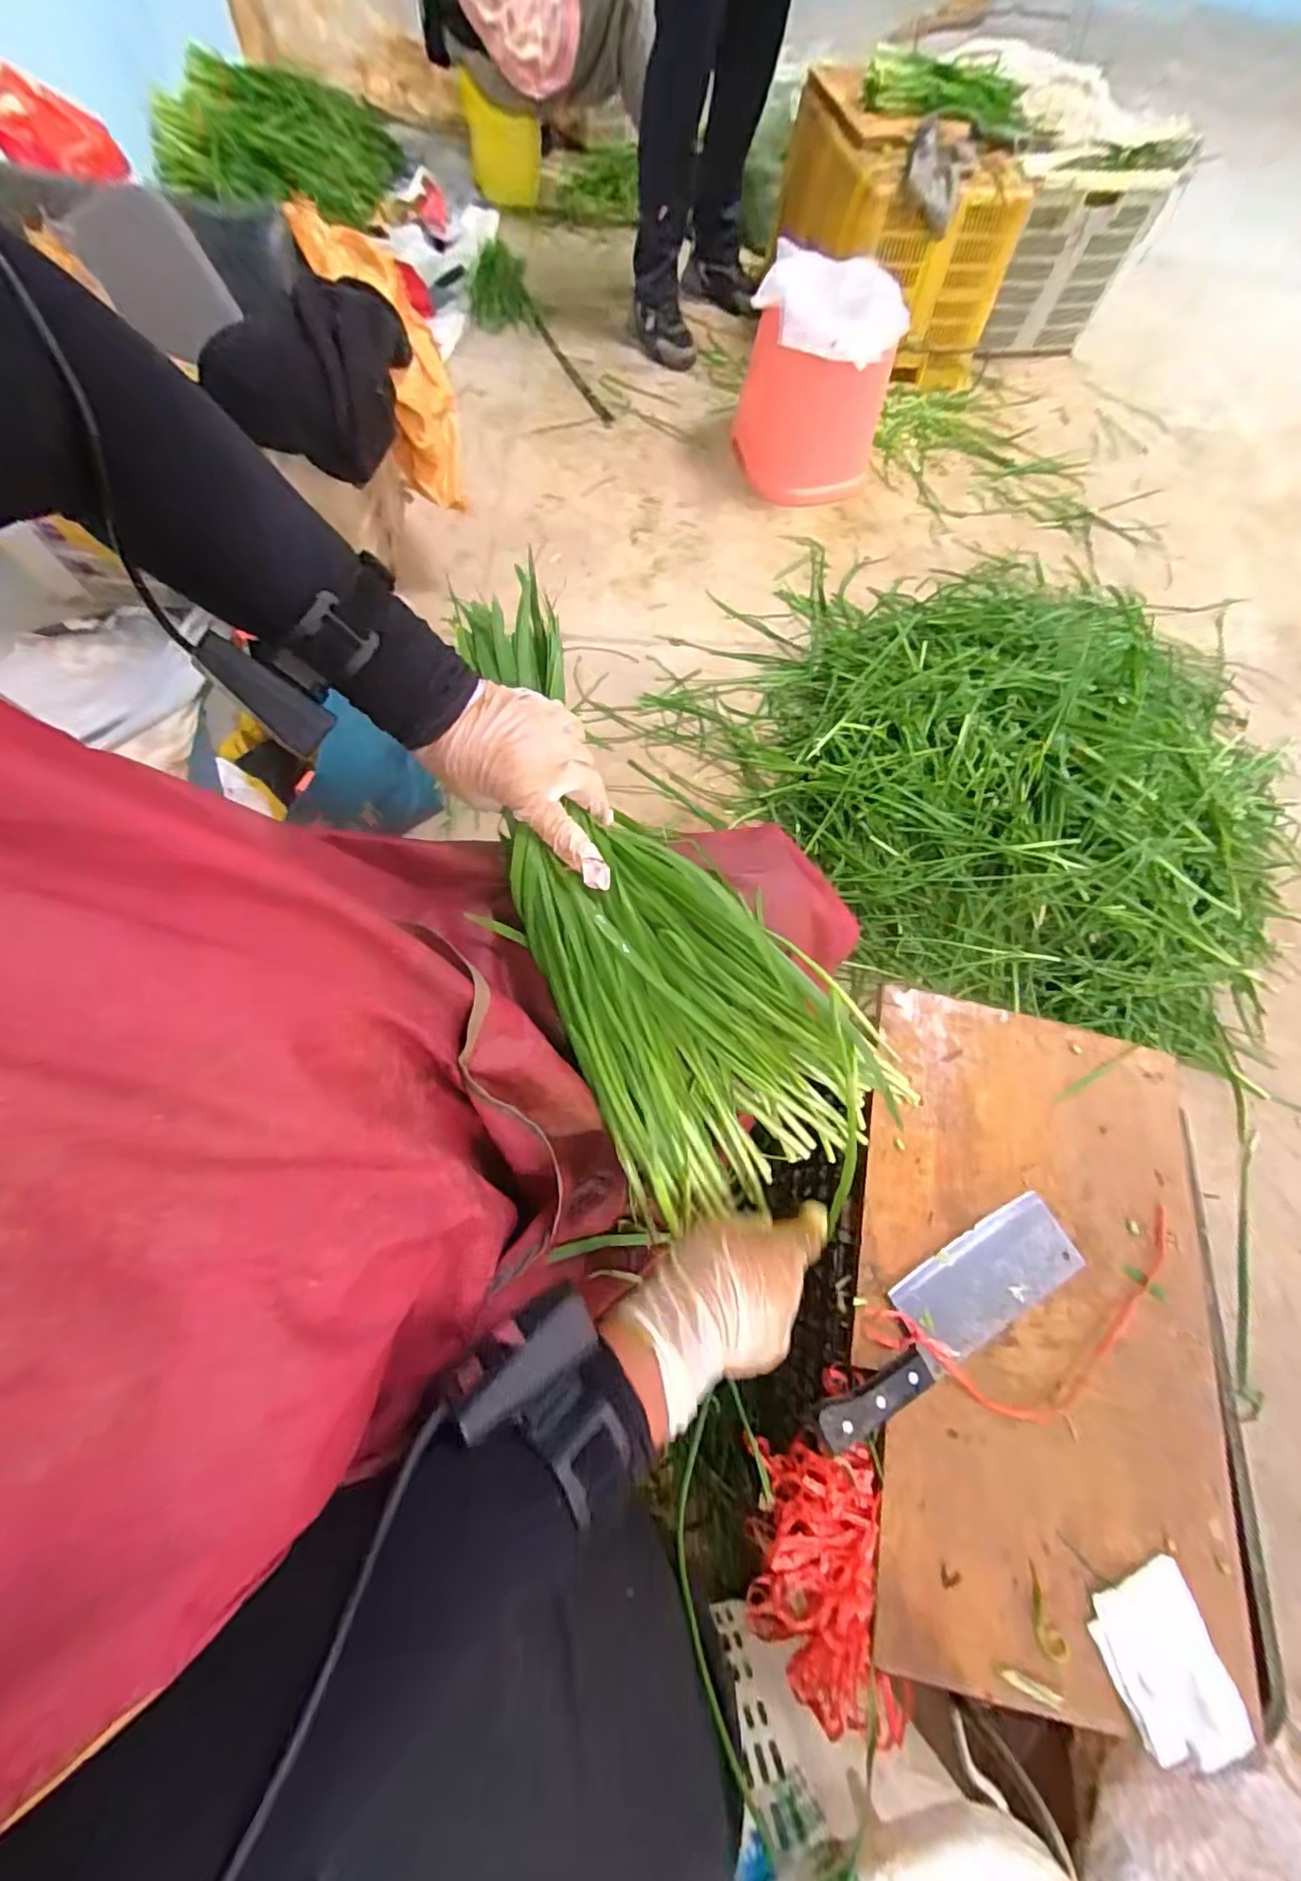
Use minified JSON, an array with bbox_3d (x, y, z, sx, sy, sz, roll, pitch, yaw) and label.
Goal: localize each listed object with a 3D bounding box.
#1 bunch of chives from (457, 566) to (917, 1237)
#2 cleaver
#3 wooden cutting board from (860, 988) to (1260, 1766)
[{"bbox_3d":[-0.018,-0.037,0.416,0.183,0.064,0.462,-30,86,-14],"label":"bunch of chives"},{"bbox_3d":[0.244,0.307,0.495,0.269,0.023,0.067,-26,71,-14],"label":"cleaver"},{"bbox_3d":[0.333,0.306,0.512,0.313,0.021,0.497,12,67,2],"label":"wooden cutting board"}]

